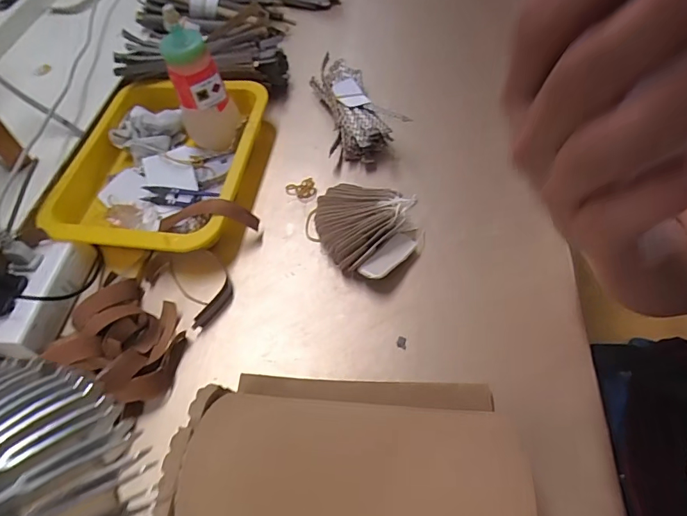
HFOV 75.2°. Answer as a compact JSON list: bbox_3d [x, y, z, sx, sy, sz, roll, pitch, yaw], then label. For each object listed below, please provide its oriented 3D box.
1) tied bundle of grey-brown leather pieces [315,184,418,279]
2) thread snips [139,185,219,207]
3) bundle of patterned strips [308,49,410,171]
[{"bbox_3d":[0.021,-0.031,0.451,0.101,0.036,0.091,28,62,21],"label":"tied bundle of grey-brown leather pieces"},{"bbox_3d":[-0.187,-0.071,0.505,0.086,0.007,0.024,0,56,5],"label":"thread snips"},{"bbox_3d":[0.013,-0.194,0.557,0.086,0.042,0.180,-11,56,-3],"label":"bundle of patterned strips"}]

